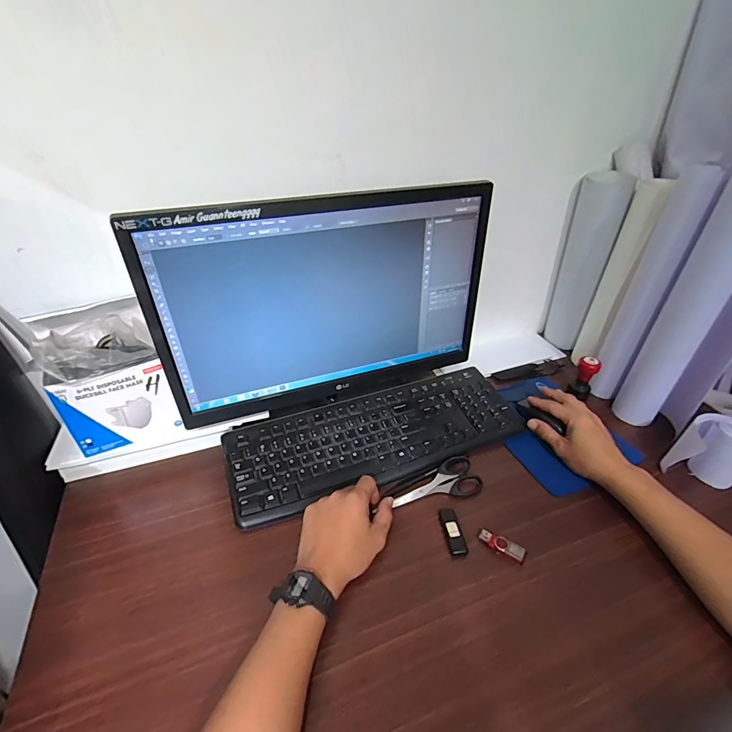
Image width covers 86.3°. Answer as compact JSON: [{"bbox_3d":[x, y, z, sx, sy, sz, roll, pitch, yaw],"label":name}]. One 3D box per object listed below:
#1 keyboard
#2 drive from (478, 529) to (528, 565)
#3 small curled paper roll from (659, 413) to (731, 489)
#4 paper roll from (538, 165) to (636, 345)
[{"bbox_3d":[0.020,0.105,0.597,0.440,0.039,0.161,-14,39,-19],"label":"keyboard"},{"bbox_3d":[0.161,0.213,0.463,0.053,0.007,0.020,22,41,25],"label":"drive"},{"bbox_3d":[0.468,0.119,0.530,0.070,0.091,0.073,1,37,-1],"label":"small curled paper roll"},{"bbox_3d":[0.400,-0.187,0.742,0.088,0.317,0.083,20,40,23],"label":"paper roll"}]

